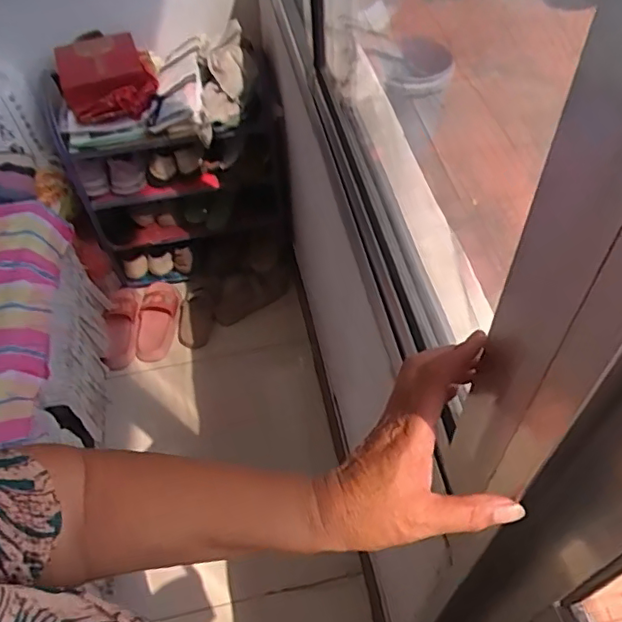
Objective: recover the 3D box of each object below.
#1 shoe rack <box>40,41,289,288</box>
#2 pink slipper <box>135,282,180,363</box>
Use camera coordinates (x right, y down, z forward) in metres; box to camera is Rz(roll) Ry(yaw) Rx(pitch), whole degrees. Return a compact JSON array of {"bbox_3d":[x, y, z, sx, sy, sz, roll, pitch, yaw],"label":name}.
[{"bbox_3d":[-0.339,-0.342,1.528,0.545,0.487,0.279,-10,53,-4],"label":"shoe rack"},{"bbox_3d":[-0.405,0.024,1.542,0.110,0.052,0.210,0,53,4],"label":"pink slipper"}]

